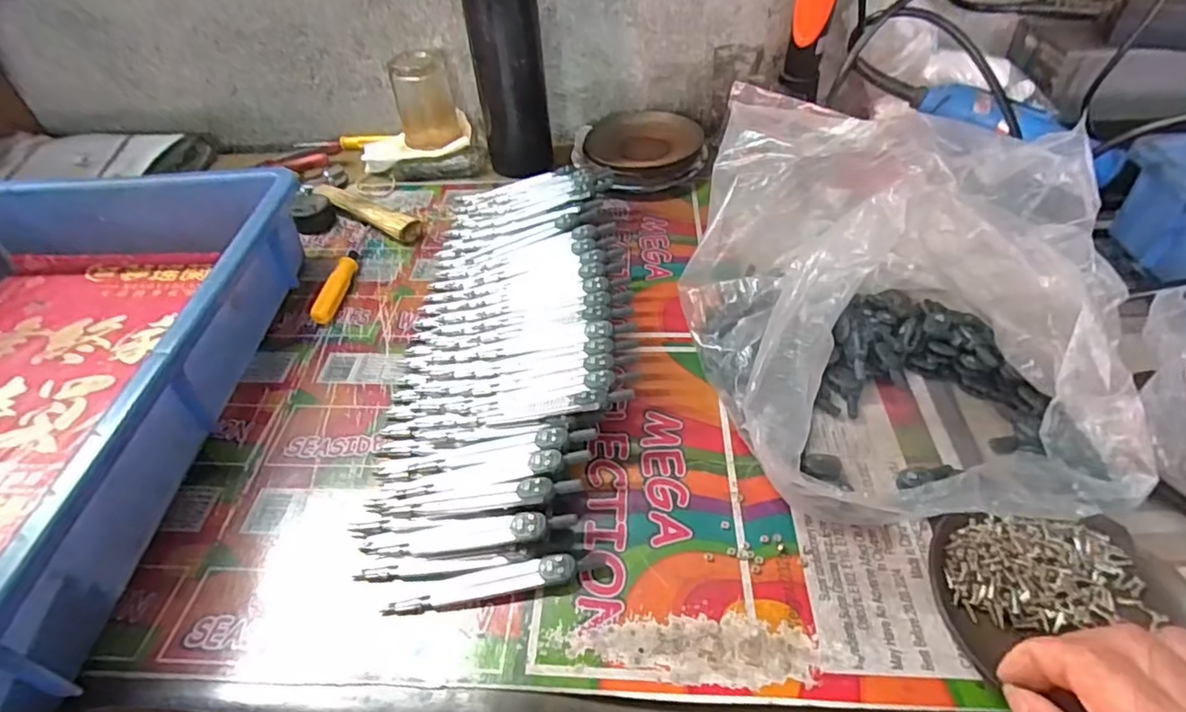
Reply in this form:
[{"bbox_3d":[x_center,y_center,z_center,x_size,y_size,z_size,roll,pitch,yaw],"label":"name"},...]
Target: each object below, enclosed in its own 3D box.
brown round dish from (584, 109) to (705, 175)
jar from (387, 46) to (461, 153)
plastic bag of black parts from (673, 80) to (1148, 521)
[{"bbox_3d":[0.049,-0.208,0.581,0.113,0.019,0.099,-19,47,-15],"label":"brown round dish"},{"bbox_3d":[-0.167,-0.254,0.600,0.060,0.089,0.052,-14,46,-10],"label":"jar"},{"bbox_3d":[0.184,-0.042,0.363,0.248,0.104,0.287,10,46,13],"label":"plastic bag of black parts"}]

